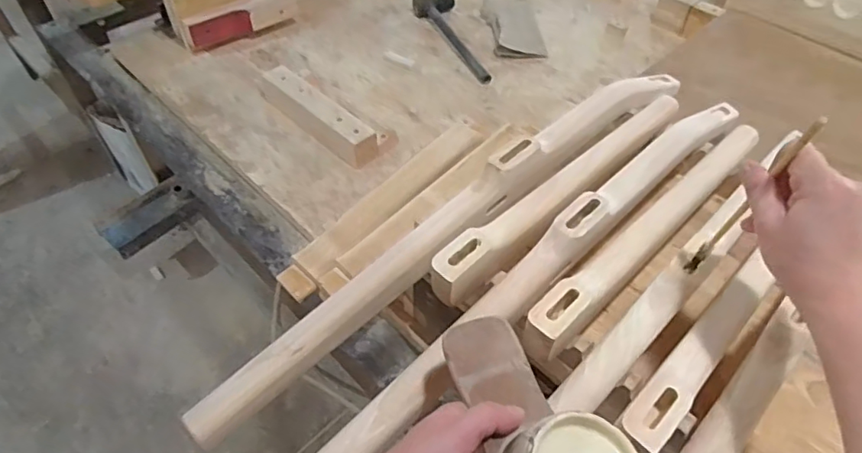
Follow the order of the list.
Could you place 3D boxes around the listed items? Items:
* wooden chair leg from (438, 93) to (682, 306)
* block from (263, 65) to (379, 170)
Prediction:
[{"bbox_3d":[0.159,-0.052,0.597,0.426,0.055,0.044,-36,59,-27],"label":"wooden chair leg"},{"bbox_3d":[-0.212,-0.210,1.012,0.289,0.061,0.070,37,59,27],"label":"block"}]

